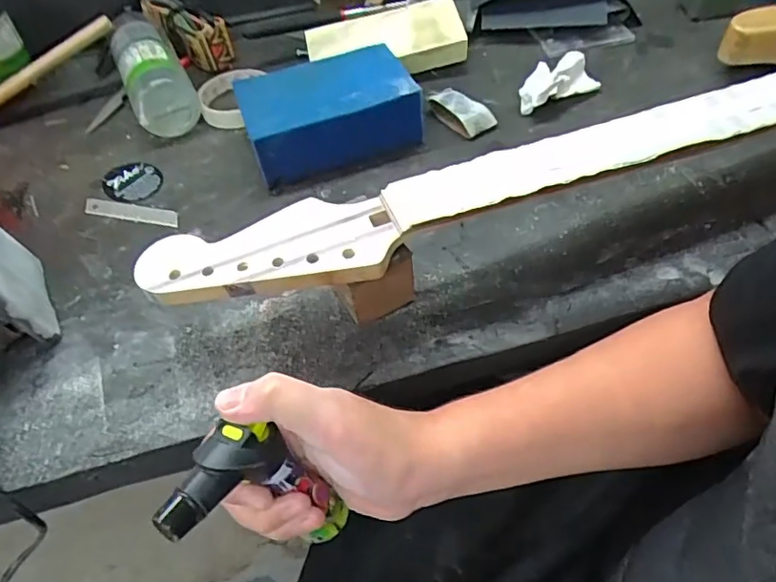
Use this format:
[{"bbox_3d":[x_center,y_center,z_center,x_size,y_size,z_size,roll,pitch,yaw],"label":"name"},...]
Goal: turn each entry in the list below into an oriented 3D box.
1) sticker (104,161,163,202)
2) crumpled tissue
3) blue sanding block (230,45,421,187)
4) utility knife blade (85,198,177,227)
[{"bbox_3d":[-0.254,-0.110,0.550,0.055,0.004,0.061,-21,52,-12],"label":"sticker"},{"bbox_3d":[0.169,-0.212,0.562,0.092,0.030,0.052,-28,53,-16],"label":"crumpled tissue"},{"bbox_3d":[-0.058,-0.175,0.541,0.158,0.063,0.115,-18,51,-9],"label":"blue sanding block"},{"bbox_3d":[-0.243,-0.075,0.523,0.101,0.004,0.021,10,52,14],"label":"utility knife blade"}]

